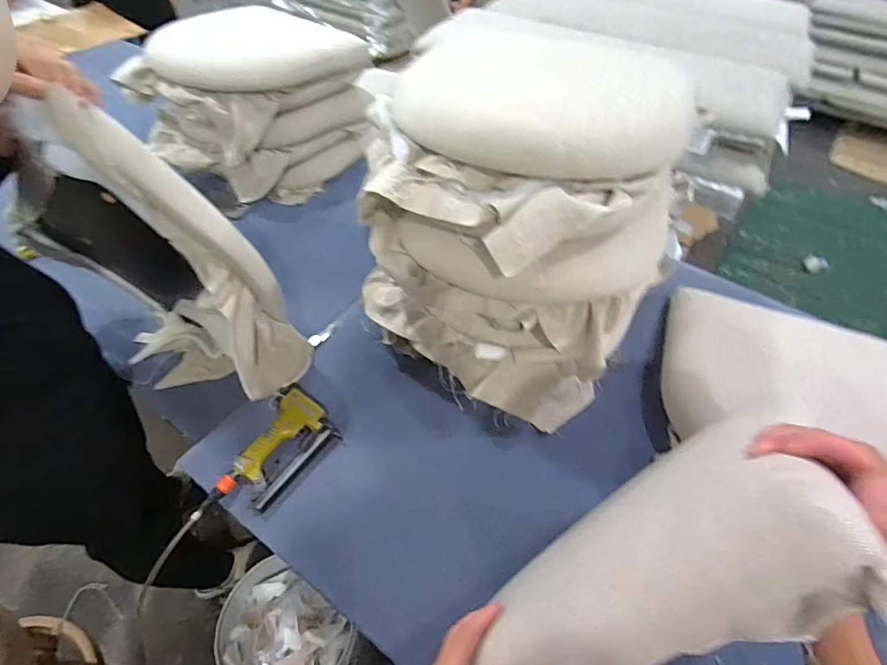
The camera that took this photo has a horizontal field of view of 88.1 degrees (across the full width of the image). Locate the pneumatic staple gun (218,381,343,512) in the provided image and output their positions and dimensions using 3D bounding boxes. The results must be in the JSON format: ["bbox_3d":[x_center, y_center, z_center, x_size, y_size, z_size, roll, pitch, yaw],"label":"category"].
[{"bbox_3d":[-0.303,0.209,0.819,0.141,0.061,0.212,34,58,23],"label":"pneumatic staple gun"}]

